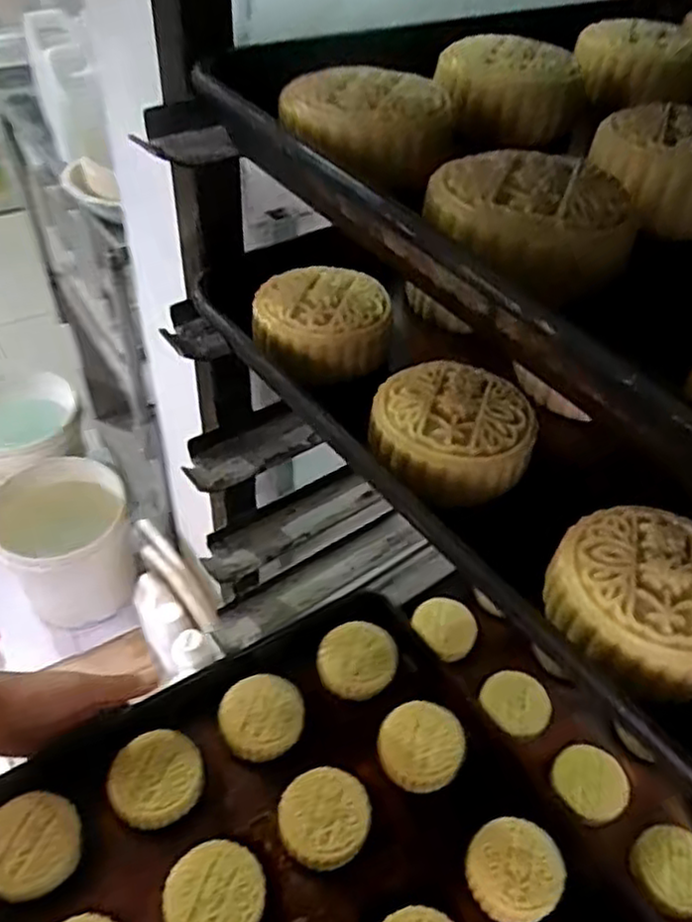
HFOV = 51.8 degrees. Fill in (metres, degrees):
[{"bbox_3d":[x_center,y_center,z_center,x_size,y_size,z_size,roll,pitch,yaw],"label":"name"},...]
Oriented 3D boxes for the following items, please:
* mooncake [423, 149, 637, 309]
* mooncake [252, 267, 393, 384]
[{"bbox_3d":[0.058,-0.078,0.229,0.062,0.023,0.062,11,46,5],"label":"mooncake"},{"bbox_3d":[-0.012,-0.067,0.350,0.064,0.031,0.064,4,46,-2],"label":"mooncake"}]

